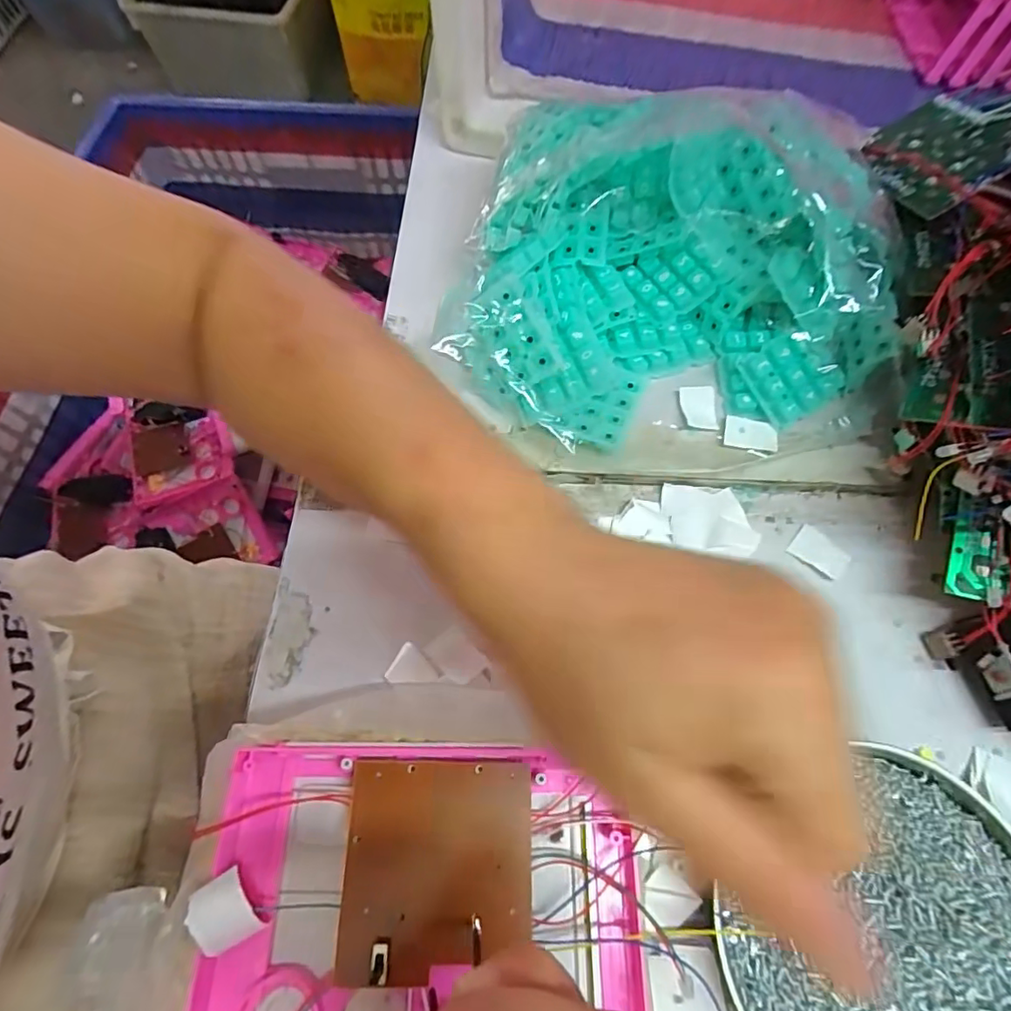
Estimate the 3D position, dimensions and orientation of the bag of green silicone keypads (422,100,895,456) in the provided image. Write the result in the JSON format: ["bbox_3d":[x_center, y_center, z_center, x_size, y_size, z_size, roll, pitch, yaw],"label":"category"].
[{"bbox_3d":[0.093,-0.133,0.322,0.251,0.095,0.188,0,66,1],"label":"bag of green silicone keypads"}]

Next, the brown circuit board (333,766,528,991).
[{"bbox_3d":[-0.026,0.141,0.215,0.072,0.006,0.072,0,66,1],"label":"brown circuit board"}]

